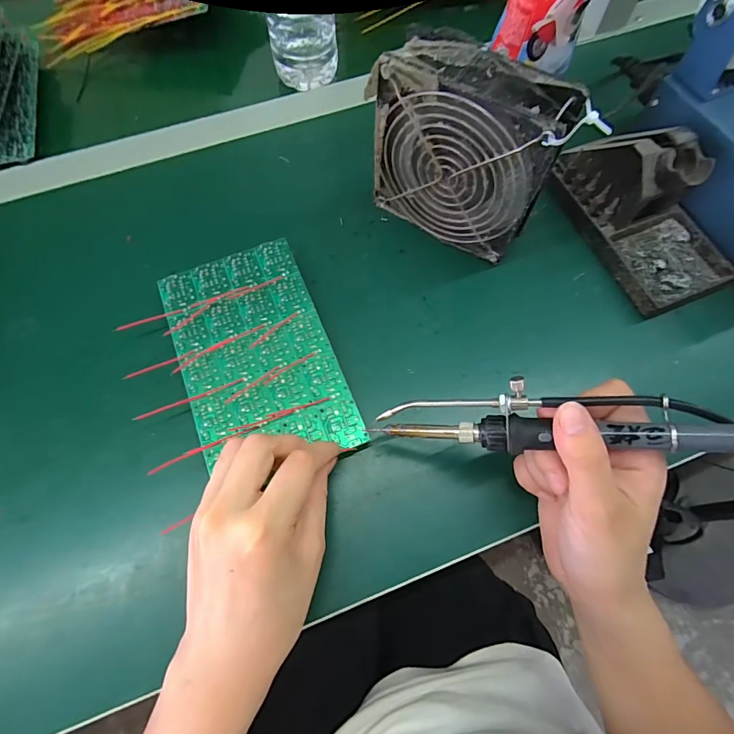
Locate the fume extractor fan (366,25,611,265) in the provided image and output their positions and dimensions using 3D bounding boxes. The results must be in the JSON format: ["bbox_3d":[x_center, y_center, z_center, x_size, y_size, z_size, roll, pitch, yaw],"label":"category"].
[{"bbox_3d":[0.069,-0.145,0.290,0.127,0.120,0.045,31,73,12],"label":"fume extractor fan"}]

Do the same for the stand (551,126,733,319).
[{"bbox_3d":[0.216,-0.124,0.309,0.082,0.067,0.146,-24,71,-8],"label":"stand"}]

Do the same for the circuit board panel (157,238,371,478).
[{"bbox_3d":[-0.078,-0.011,0.290,0.100,0.004,0.166,-21,72,-7],"label":"circuit board panel"}]

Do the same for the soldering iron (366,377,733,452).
[{"bbox_3d":[0.102,0.026,0.208,0.200,0.021,0.030,0,69,19],"label":"soldering iron"}]

